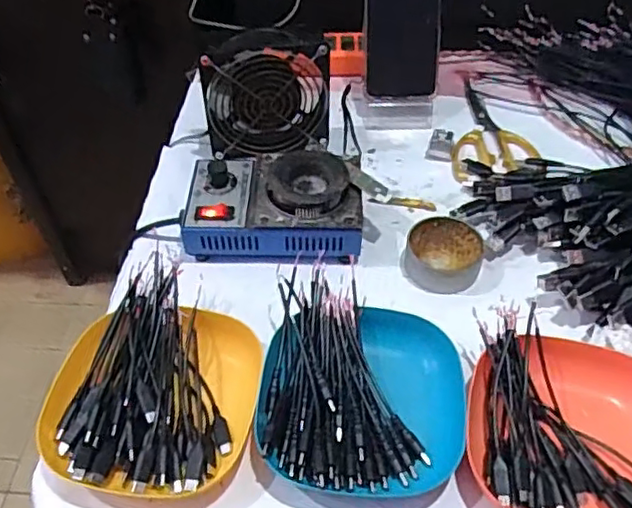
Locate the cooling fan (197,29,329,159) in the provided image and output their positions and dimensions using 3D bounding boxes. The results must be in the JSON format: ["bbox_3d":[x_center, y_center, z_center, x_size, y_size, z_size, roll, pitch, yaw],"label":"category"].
[{"bbox_3d":[-0.048,-0.155,0.605,0.119,0.121,0.045,-6,37,-6],"label":"cooling fan"}]

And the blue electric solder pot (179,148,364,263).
[{"bbox_3d":[-0.037,-0.045,0.540,0.150,0.050,0.104,0,49,1],"label":"blue electric solder pot"}]

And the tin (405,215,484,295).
[{"bbox_3d":[0.108,0.000,0.531,0.061,0.026,0.061,10,50,10],"label":"tin"}]

